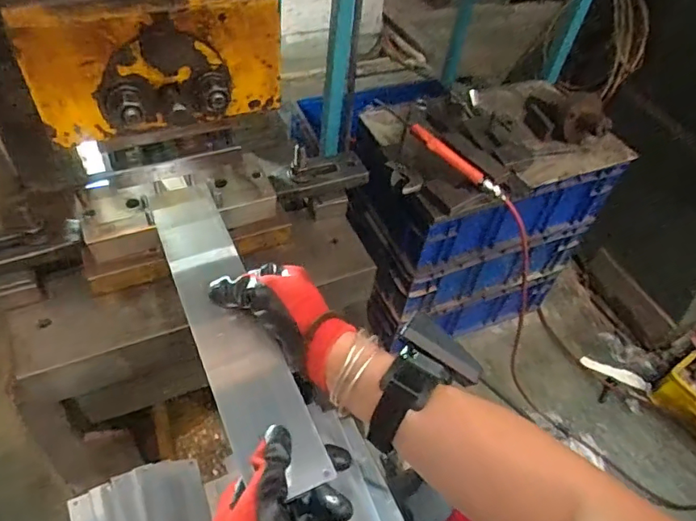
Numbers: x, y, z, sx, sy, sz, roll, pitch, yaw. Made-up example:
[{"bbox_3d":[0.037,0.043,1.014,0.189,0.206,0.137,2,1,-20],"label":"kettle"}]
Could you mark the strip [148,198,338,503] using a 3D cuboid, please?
[{"bbox_3d":[-0.101,0.054,0.448,0.061,0.011,0.296,-17,54,-21],"label":"strip"}]

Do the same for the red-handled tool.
[{"bbox_3d":[0.159,-0.186,0.889,0.266,0.022,0.030,37,53,0],"label":"red-handled tool"}]

